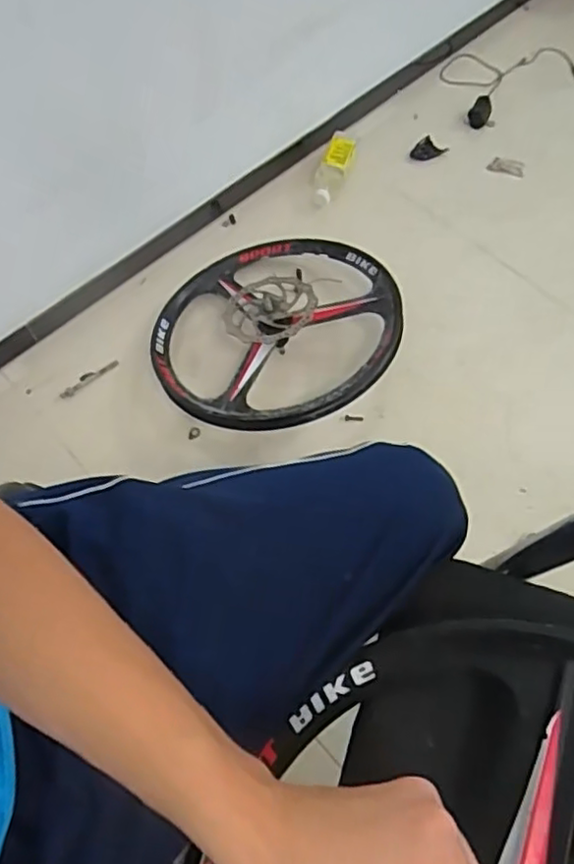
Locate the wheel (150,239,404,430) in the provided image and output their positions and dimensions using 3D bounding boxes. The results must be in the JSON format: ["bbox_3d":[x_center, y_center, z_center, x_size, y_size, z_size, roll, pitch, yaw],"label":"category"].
[{"bbox_3d":[-0.022,-0.174,1.067,0.401,0.068,0.401,0,62,0],"label":"wheel"}]

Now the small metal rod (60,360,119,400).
[{"bbox_3d":[-0.340,-0.092,1.123,0.110,0.015,0.023,-35,67,-17],"label":"small metal rod"}]

